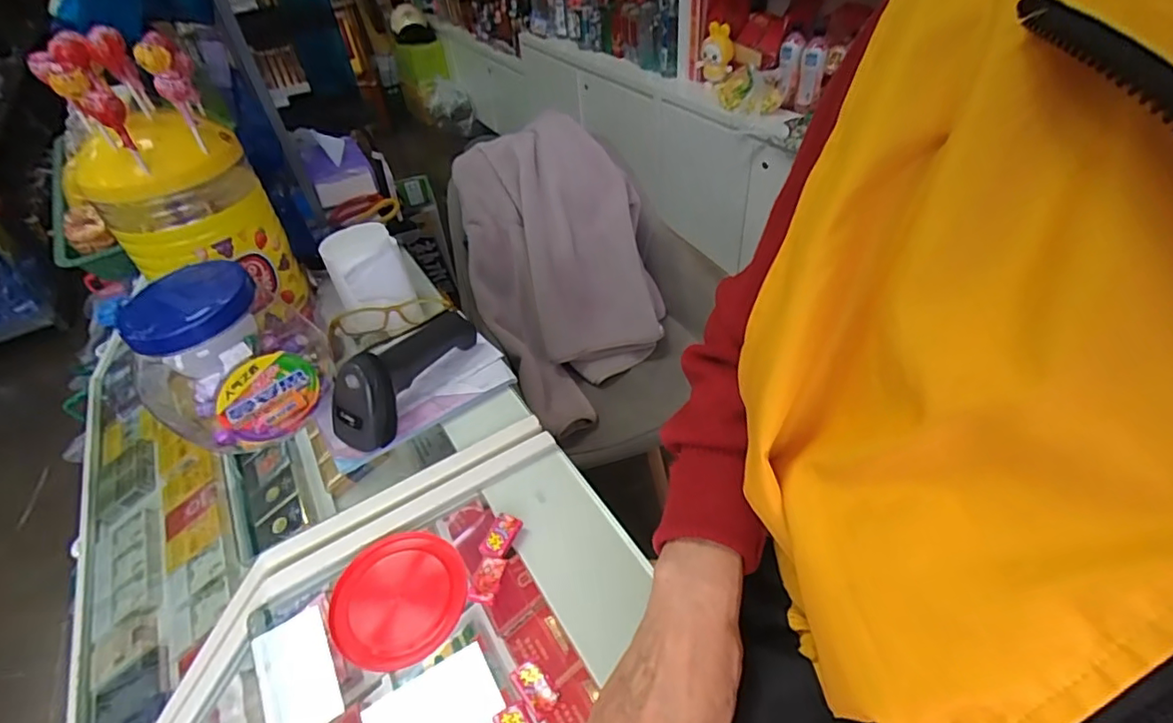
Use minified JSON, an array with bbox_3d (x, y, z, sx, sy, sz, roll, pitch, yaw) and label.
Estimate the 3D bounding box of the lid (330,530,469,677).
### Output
[{"bbox_3d":[-0.147,0.182,0.443,0.101,0.024,0.093,-3,43,3],"label":"lid"}]

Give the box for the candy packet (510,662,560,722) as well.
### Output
[{"bbox_3d":[-0.035,0.218,0.379,0.019,0.009,0.035,-34,50,-27],"label":"candy packet"}]

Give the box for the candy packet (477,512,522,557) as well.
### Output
[{"bbox_3d":[-0.070,0.142,0.464,0.024,0.006,0.038,11,46,17],"label":"candy packet"}]

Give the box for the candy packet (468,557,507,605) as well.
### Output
[{"bbox_3d":[-0.076,0.167,0.434,0.022,0.006,0.034,7,45,13],"label":"candy packet"}]

